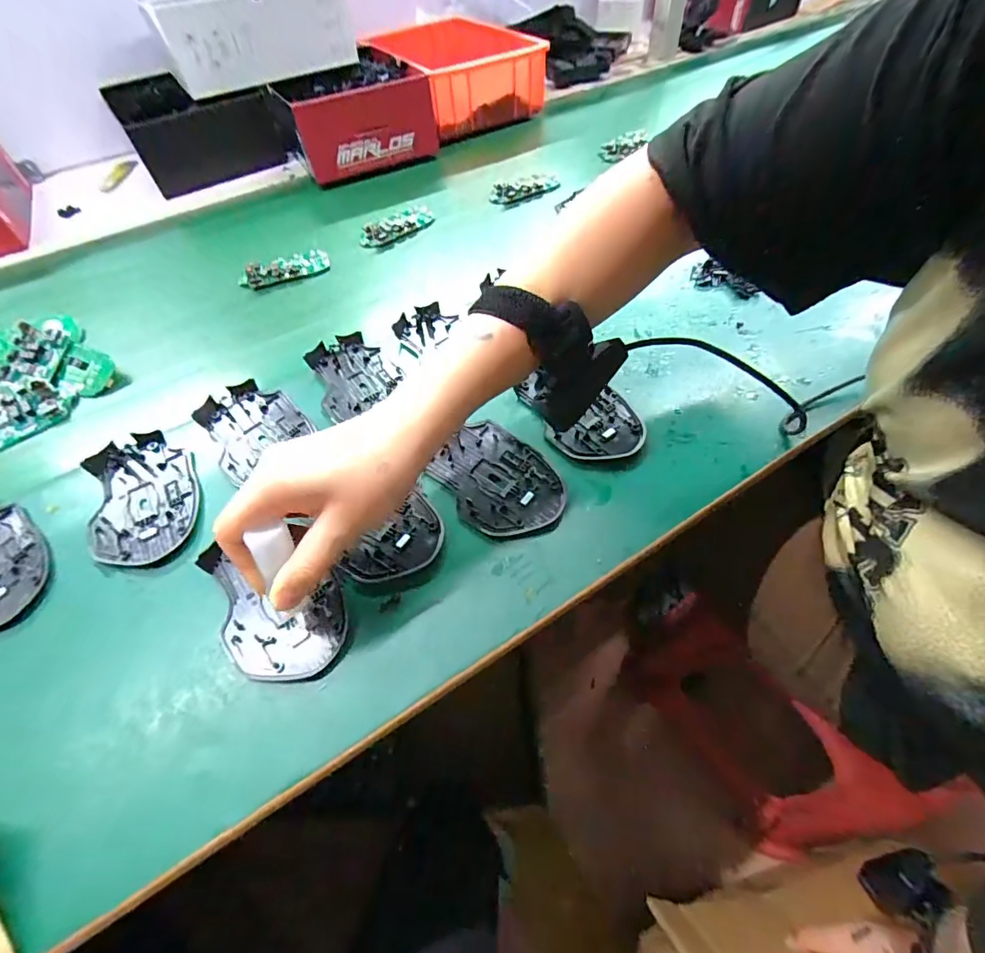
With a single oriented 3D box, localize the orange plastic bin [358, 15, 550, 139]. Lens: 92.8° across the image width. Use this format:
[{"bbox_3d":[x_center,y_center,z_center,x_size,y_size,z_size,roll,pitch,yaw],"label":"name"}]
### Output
[{"bbox_3d":[-0.056,-0.644,0.759,0.210,0.094,0.243,-27,56,-15],"label":"orange plastic bin"}]

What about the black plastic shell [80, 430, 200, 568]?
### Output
[{"bbox_3d":[-0.259,0.014,0.346,0.072,0.014,0.113,-22,55,-12],"label":"black plastic shell"}]

